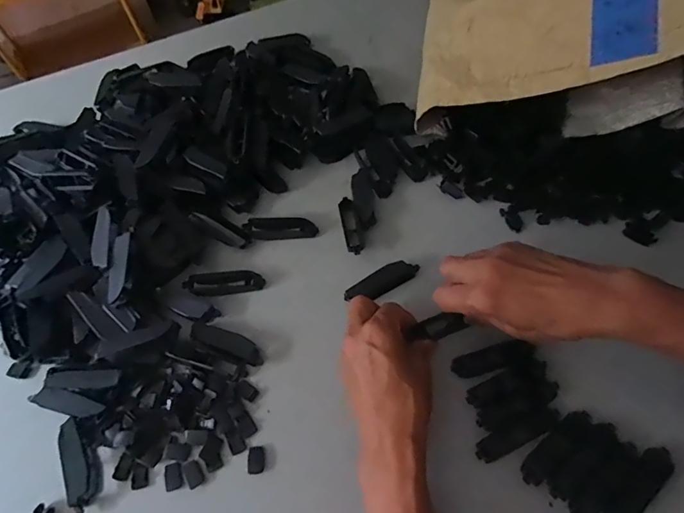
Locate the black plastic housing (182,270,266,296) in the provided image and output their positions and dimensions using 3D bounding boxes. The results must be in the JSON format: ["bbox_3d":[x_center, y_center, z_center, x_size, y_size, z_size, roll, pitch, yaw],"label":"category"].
[{"bbox_3d":[-0.115,0.026,0.436,0.074,0.016,0.022,-8,59,0],"label":"black plastic housing"}]

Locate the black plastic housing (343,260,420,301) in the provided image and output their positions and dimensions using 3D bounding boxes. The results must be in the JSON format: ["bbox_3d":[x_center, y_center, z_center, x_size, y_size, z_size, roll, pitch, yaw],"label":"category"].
[{"bbox_3d":[0.037,0.023,0.426,0.075,0.011,0.020,-27,61,-11],"label":"black plastic housing"}]

